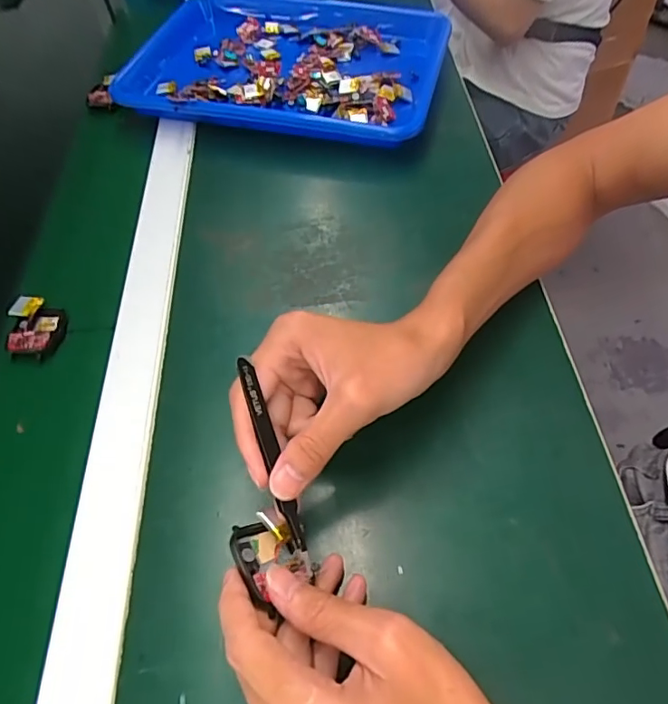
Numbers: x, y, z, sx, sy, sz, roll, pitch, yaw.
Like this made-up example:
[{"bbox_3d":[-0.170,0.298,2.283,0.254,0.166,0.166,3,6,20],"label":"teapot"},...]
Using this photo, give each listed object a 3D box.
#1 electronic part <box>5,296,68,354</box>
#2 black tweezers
[{"bbox_3d":[-0.235,-0.022,0.405,0.040,0.013,0.055,-12,56,-5],"label":"electronic part"},{"bbox_3d":[-0.034,0.053,0.272,0.009,0.007,0.104,-17,83,-8],"label":"black tweezers"}]

